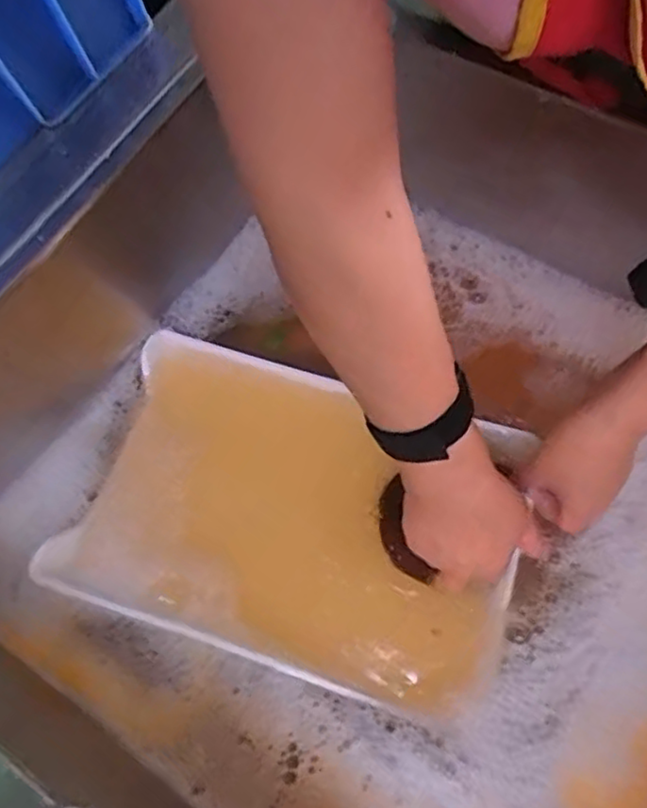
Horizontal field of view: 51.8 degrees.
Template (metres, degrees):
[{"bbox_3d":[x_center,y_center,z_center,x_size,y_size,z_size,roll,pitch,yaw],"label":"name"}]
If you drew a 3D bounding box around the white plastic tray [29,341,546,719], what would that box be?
[{"bbox_3d":[-0.024,0.084,0.529,0.332,0.027,0.227,16,66,11],"label":"white plastic tray"}]

